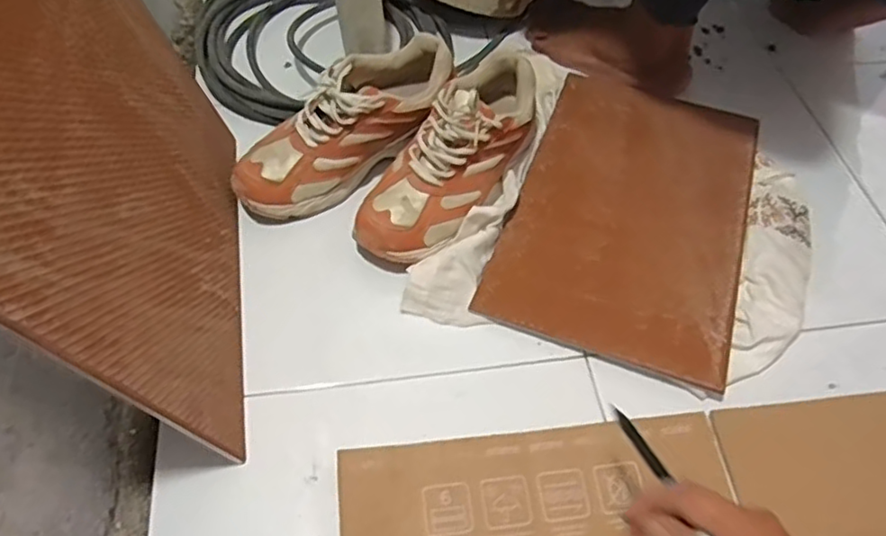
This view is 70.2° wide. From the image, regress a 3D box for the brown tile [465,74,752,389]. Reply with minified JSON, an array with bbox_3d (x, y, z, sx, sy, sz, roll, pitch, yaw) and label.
[{"bbox_3d":[0.212,-0.074,0.704,0.241,0.015,0.390,18,55,10],"label":"brown tile"}]

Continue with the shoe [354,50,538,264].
[{"bbox_3d":[0.014,-0.117,0.666,0.089,0.106,0.258,31,60,17],"label":"shoe"}]

